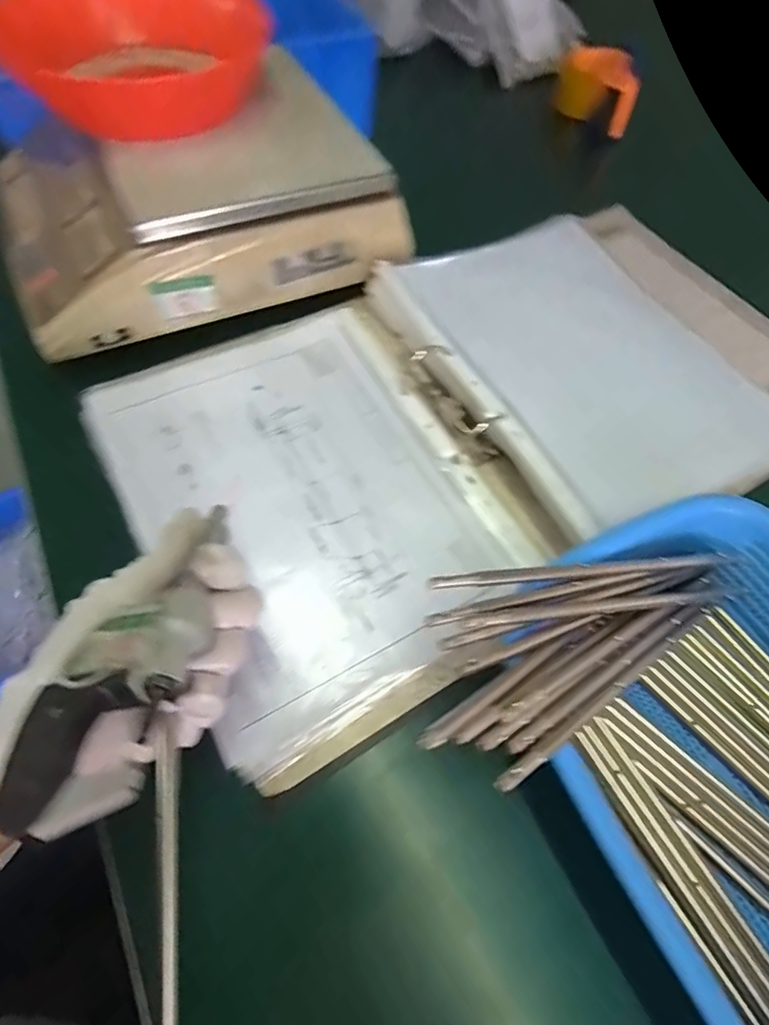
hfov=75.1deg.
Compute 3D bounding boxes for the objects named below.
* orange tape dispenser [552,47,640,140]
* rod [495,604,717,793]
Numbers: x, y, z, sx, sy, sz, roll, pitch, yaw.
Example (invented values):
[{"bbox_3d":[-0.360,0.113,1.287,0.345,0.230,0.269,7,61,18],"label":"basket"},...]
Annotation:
[{"bbox_3d":[0.276,-0.556,0.662,0.049,0.064,0.131,-27,68,-18],"label":"orange tape dispenser"},{"bbox_3d":[0.131,0.088,0.269,0.212,0.007,0.007,-18,63,-35],"label":"rod"}]

